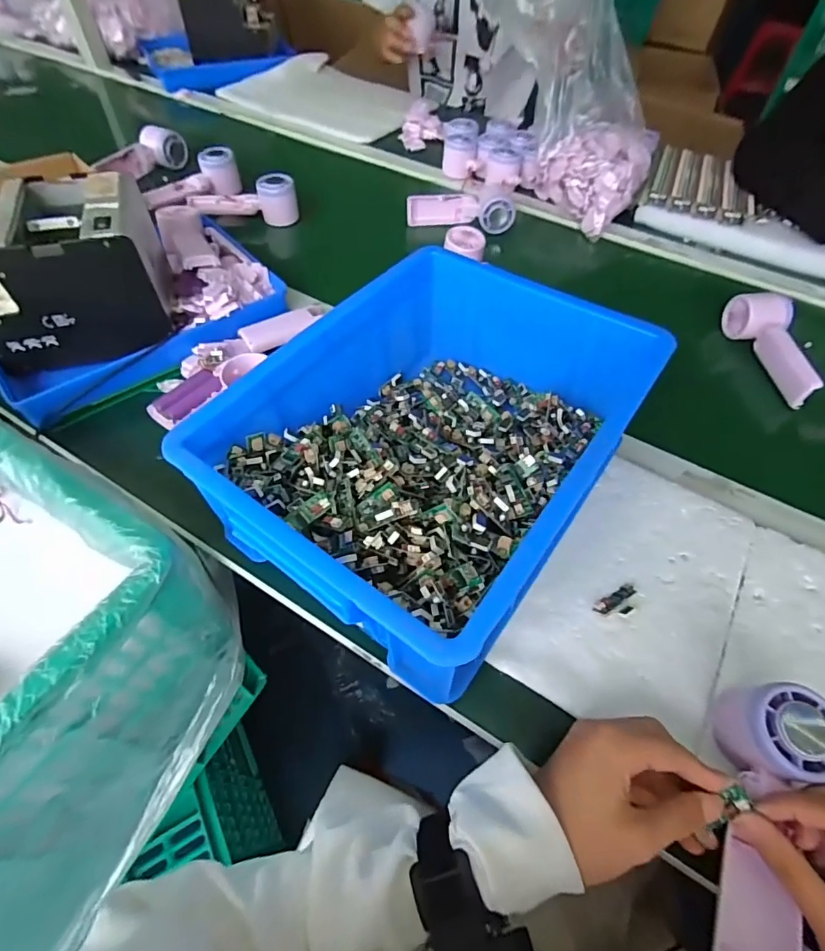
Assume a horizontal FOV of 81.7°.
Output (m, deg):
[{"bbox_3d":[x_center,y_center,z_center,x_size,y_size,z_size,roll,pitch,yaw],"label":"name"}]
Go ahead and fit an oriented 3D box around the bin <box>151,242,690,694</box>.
[{"bbox_3d":[0.018,-0.040,0.419,0.259,0.116,0.343,31,59,19],"label":"bin"}]

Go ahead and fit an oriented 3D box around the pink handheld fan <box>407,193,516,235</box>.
[{"bbox_3d":[0.075,-0.416,0.752,0.165,0.047,0.036,3,55,0],"label":"pink handheld fan"}]

